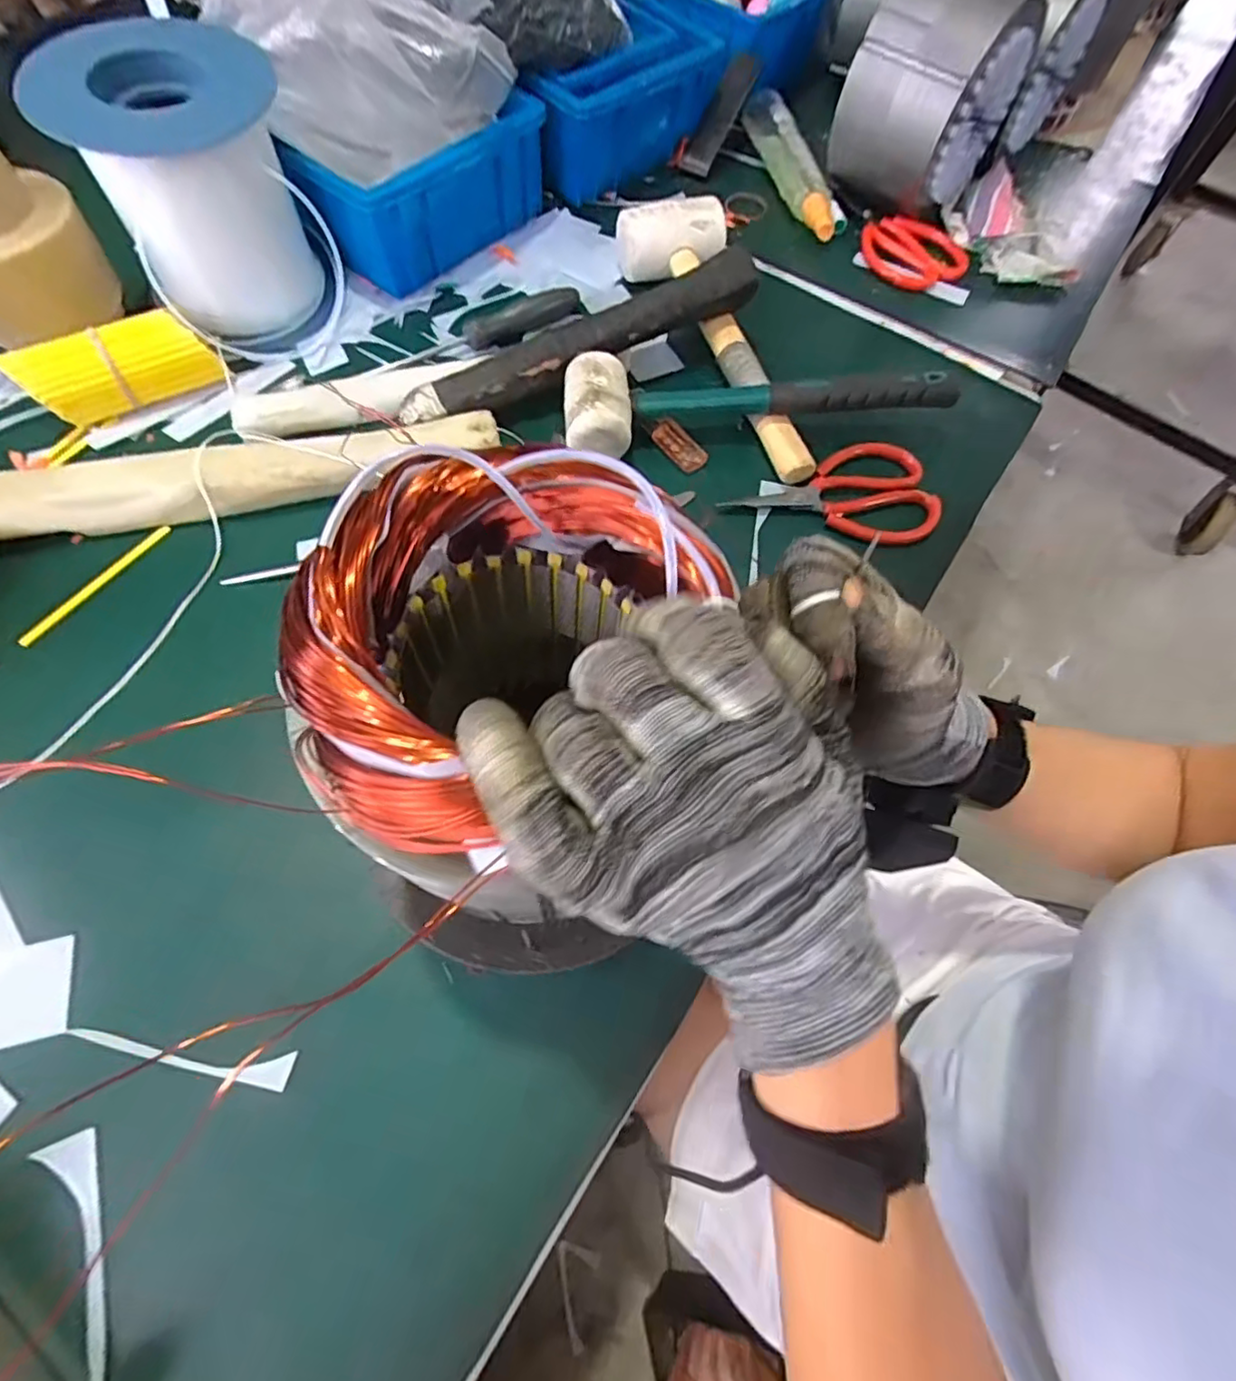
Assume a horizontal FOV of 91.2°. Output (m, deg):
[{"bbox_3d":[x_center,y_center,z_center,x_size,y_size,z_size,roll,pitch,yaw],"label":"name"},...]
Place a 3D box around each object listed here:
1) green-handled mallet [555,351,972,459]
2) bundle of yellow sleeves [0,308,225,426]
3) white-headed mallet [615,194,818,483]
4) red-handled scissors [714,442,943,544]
[{"bbox_3d":[0.104,-0.224,0.462,0.292,0.048,0.077,-9,67,-7],"label":"green-handled mallet"},{"bbox_3d":[-0.363,-0.236,0.441,0.124,0.043,0.050,-31,71,-16],"label":"bundle of yellow sleeves"},{"bbox_3d":[0.074,-0.291,0.486,0.089,0.053,0.285,-11,67,-8],"label":"white-headed mallet"},{"bbox_3d":[0.162,-0.152,0.454,0.154,0.013,0.084,7,66,0],"label":"red-handled scissors"}]

